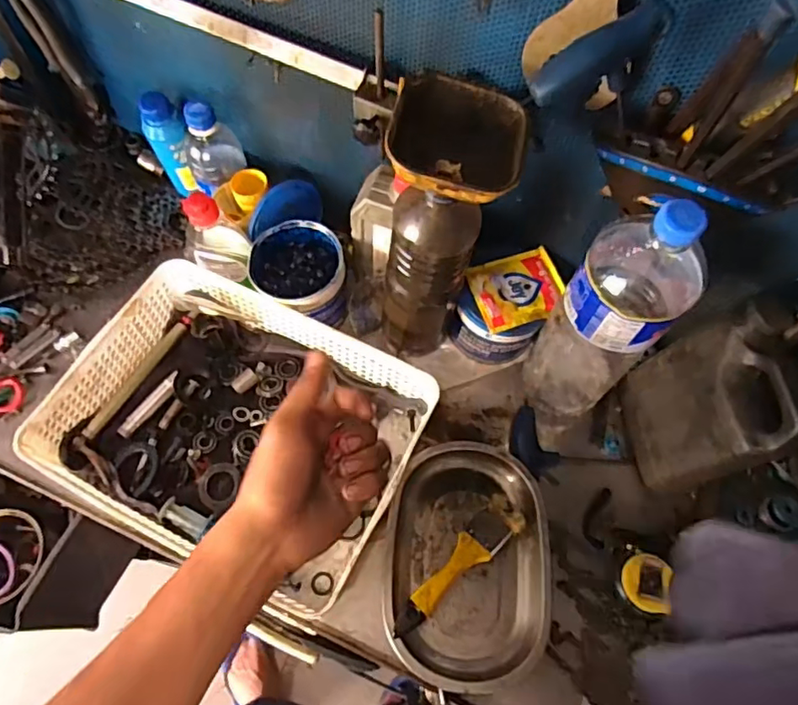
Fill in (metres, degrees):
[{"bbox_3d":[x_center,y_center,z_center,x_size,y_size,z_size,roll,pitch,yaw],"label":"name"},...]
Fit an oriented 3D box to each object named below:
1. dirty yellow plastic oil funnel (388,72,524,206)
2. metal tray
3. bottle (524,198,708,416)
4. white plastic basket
[{"bbox_3d":[0.040,-0.143,0.411,0.090,0.053,0.094,9,64,2],"label":"dirty yellow plastic oil funnel"},{"bbox_3d":[0.066,0.198,0.556,0.152,0.038,0.220,6,64,0],"label":"metal tray"},{"bbox_3d":[0.187,-0.028,0.522,0.089,0.307,0.091,36,68,14],"label":"bottle"},{"bbox_3d":[-0.154,0.073,0.580,0.328,0.078,0.246,23,66,8],"label":"white plastic basket"}]

